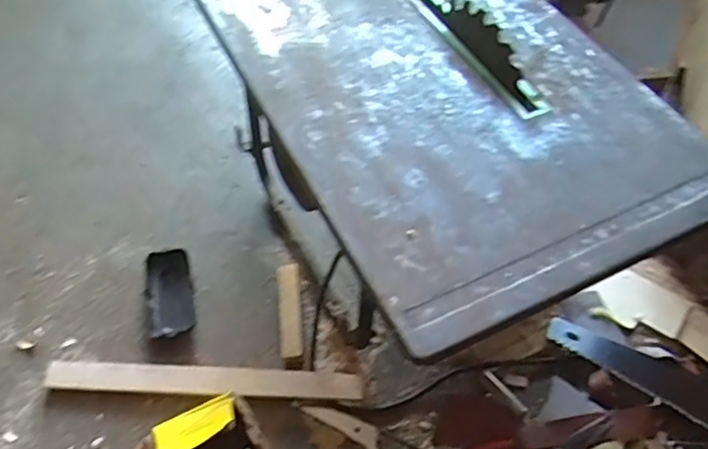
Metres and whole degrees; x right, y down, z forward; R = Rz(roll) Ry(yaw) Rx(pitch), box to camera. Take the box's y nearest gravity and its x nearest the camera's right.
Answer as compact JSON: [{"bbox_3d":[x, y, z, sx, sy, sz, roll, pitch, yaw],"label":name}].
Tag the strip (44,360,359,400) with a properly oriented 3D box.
[{"bbox_3d":[-0.155,0.163,0.612,0.321,0.017,0.030,2,53,-1],"label":"strip"}]

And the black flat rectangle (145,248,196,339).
[{"bbox_3d":[-0.210,0.080,0.674,0.050,0.026,0.104,-14,55,-13],"label":"black flat rectangle"}]

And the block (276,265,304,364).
[{"bbox_3d":[-0.071,0.098,0.661,0.027,0.021,0.120,-4,54,-6],"label":"block"}]

